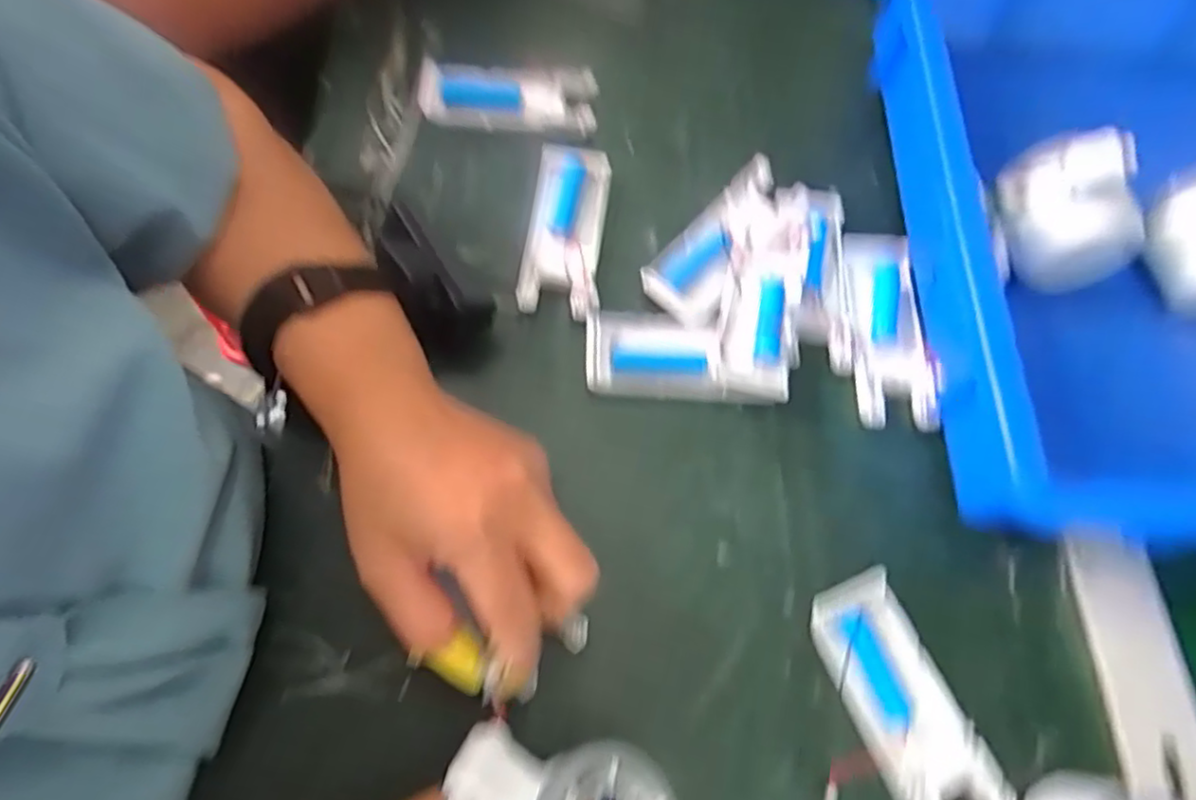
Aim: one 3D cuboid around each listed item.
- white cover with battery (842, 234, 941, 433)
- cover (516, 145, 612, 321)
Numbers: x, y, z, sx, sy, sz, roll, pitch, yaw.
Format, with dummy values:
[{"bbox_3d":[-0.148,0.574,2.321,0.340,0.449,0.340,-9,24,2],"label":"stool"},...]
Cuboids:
[{"bbox_3d":[0.162,-0.040,0.367,0.042,0.018,0.116,5,67,-1],"label":"white cover with battery"},{"bbox_3d":[-0.018,-0.099,0.376,0.042,0.014,0.108,6,67,0],"label":"cover"}]

